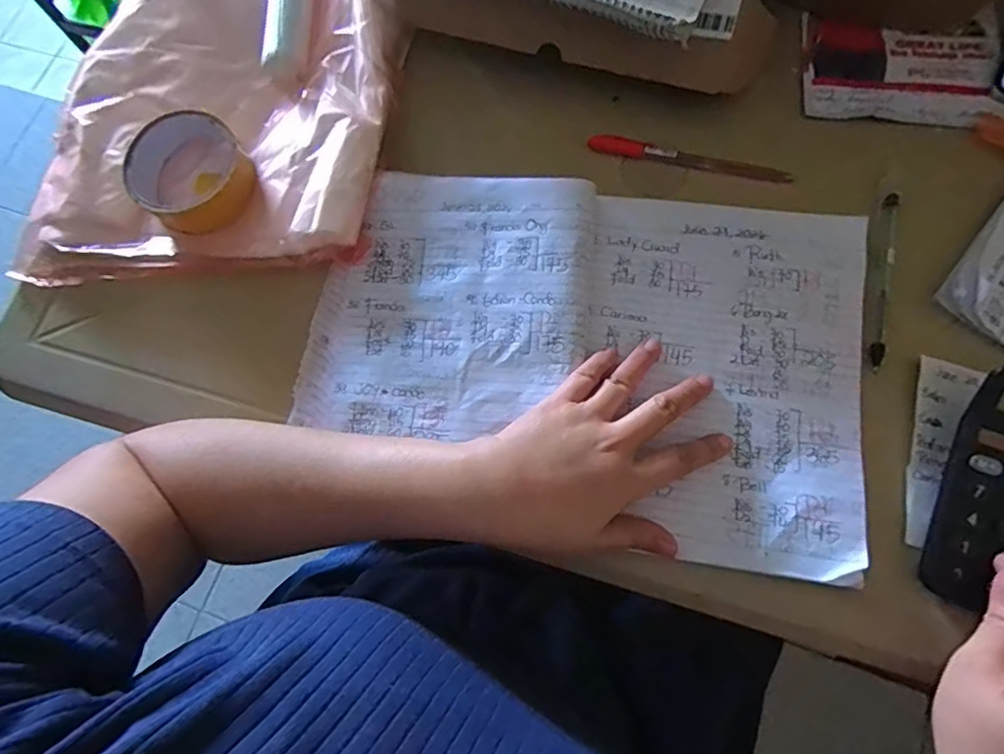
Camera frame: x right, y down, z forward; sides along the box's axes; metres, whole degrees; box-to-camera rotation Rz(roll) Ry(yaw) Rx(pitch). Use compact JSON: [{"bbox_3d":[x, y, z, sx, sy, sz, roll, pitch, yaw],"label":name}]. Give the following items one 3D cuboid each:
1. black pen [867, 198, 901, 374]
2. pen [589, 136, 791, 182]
[{"bbox_3d":[0.266,-0.066,0.407,0.011,0.009,0.134,15,79,5],"label":"black pen"},{"bbox_3d":[0.142,-0.163,0.443,0.150,0.011,0.010,13,78,4],"label":"pen"}]

